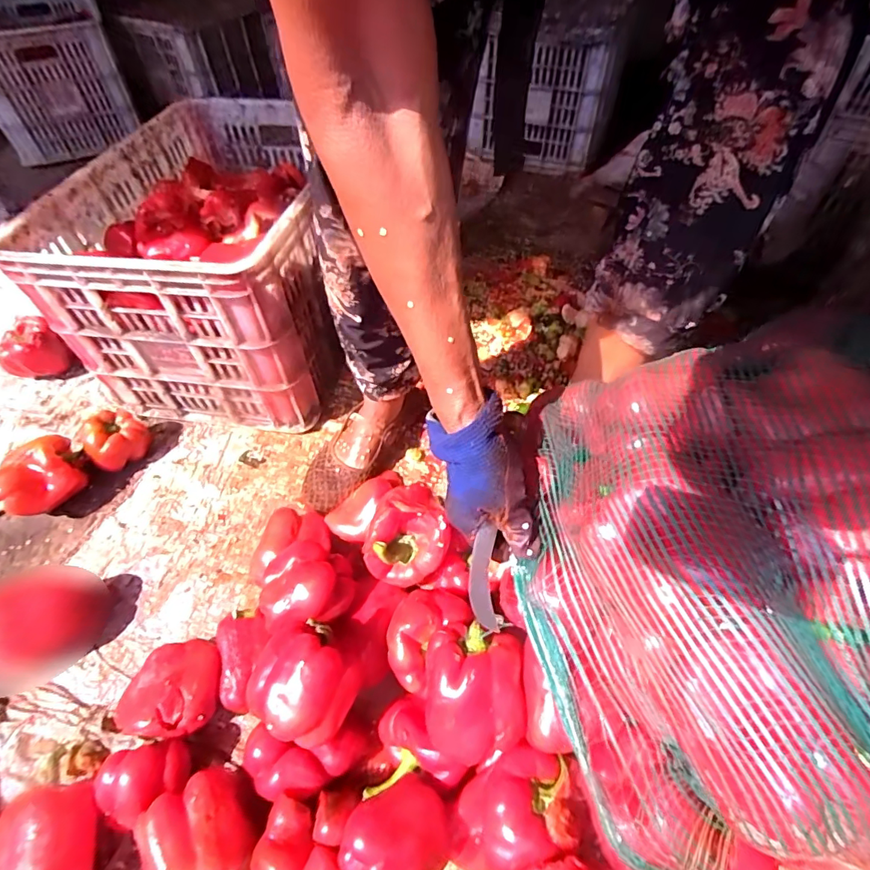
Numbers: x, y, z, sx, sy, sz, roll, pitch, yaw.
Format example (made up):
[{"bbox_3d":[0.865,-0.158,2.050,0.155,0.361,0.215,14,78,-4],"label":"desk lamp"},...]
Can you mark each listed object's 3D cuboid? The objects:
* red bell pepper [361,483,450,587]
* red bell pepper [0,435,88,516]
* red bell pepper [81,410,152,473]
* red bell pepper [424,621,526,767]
[{"bbox_3d":[-0.025,0.110,0.527,0.079,0.086,0.094,14,53,11],"label":"red bell pepper"},{"bbox_3d":[-0.530,0.065,0.654,0.072,0.090,0.110,26,57,20],"label":"red bell pepper"},{"bbox_3d":[-0.466,0.004,0.700,0.070,0.083,0.081,31,59,23],"label":"red bell pepper"},{"bbox_3d":[0.034,0.218,0.411,0.084,0.080,0.107,0,52,1],"label":"red bell pepper"}]

